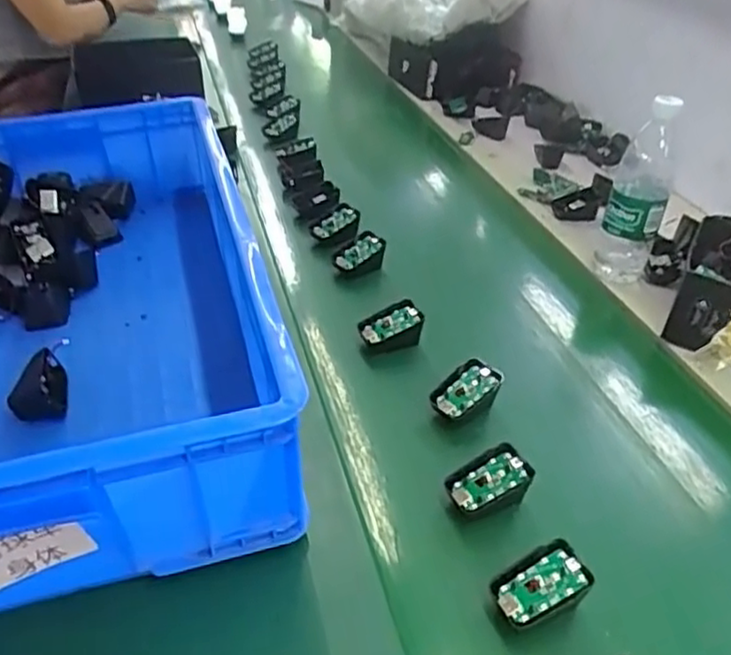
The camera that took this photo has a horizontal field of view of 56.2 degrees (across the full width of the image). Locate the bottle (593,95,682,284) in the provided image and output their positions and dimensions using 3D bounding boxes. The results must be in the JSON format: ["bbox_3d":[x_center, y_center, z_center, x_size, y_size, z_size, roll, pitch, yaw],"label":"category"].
[{"bbox_3d":[0.335,-0.153,0.850,0.070,0.244,0.064,16,32,15],"label":"bottle"}]

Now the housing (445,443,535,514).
[{"bbox_3d":[0.102,0.133,0.579,0.068,0.043,0.042,-9,36,-16],"label":"housing"}]

